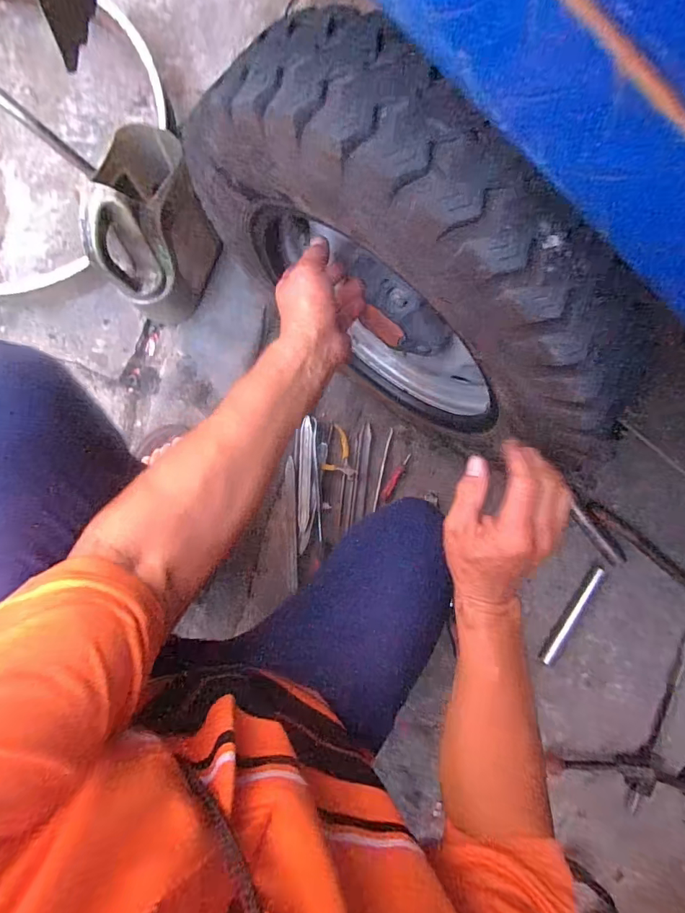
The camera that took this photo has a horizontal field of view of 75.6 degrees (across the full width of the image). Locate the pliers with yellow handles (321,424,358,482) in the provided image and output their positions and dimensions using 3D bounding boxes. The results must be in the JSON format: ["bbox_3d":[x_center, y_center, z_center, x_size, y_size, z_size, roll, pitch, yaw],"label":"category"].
[{"bbox_3d":[0.004,-0.006,0.740,0.061,0.026,0.083,16,89,-8],"label":"pliers with yellow handles"}]

